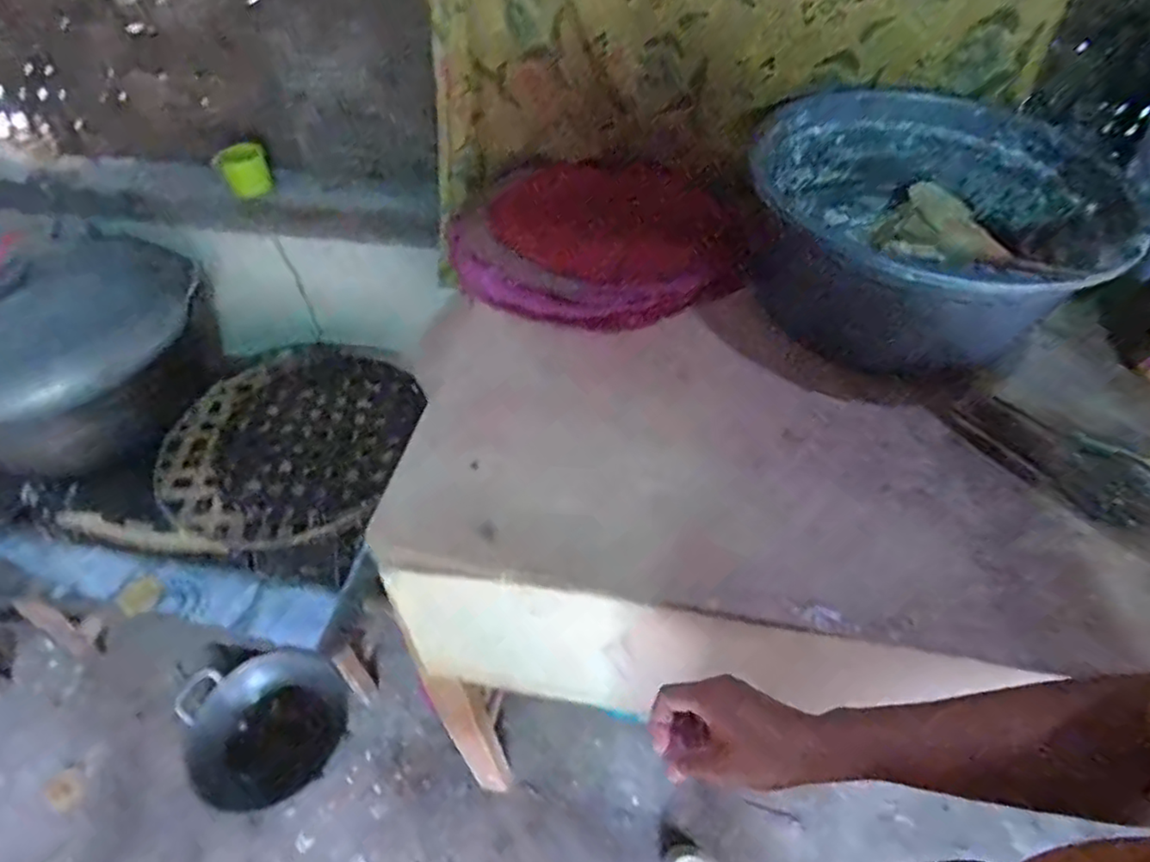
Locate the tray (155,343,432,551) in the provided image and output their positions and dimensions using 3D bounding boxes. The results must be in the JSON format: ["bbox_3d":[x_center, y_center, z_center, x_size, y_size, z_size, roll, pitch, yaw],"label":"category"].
[{"bbox_3d":[-0.500,0.010,1.135,0.395,0.039,0.411,0,50,0],"label":"tray"}]

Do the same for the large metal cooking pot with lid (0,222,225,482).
[{"bbox_3d":[-0.882,-0.157,1.065,0.424,0.278,0.452,0,50,0],"label":"large metal cooking pot with lid"}]

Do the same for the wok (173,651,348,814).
[{"bbox_3d":[-0.646,0.619,1.334,0.322,0.074,0.286,-5,74,-19],"label":"wok"}]

